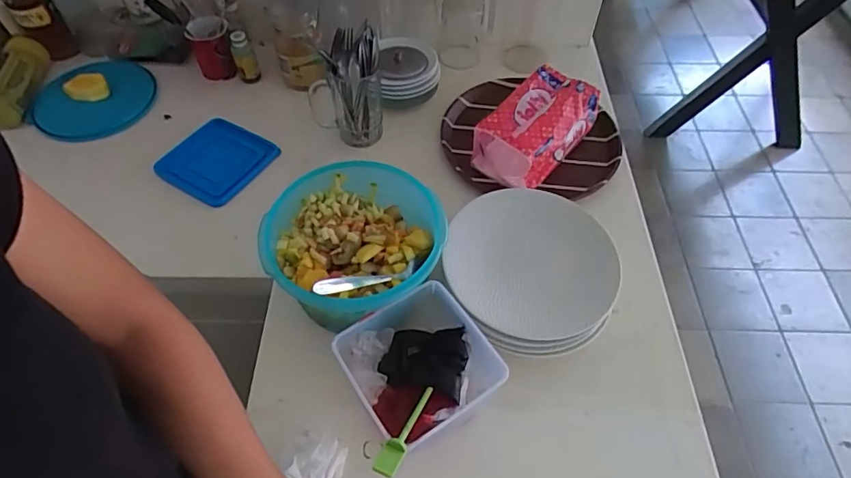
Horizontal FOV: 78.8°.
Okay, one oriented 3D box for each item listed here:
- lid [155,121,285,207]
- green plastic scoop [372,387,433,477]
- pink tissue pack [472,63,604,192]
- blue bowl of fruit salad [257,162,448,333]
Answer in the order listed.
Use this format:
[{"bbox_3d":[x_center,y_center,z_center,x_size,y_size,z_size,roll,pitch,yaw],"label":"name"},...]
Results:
[{"bbox_3d":[-0.315,-0.120,0.785,0.137,0.018,0.135,28,61,14],"label":"lid"},{"bbox_3d":[-0.017,0.177,0.489,0.020,0.011,0.122,16,21,13],"label":"green plastic scoop"},{"bbox_3d":[0.165,-0.167,0.769,0.116,0.074,0.192,35,62,23],"label":"pink tissue pack"},{"bbox_3d":[-0.079,0.011,0.610,0.192,0.102,0.189,-1,55,1],"label":"blue bowl of fruit salad"}]

